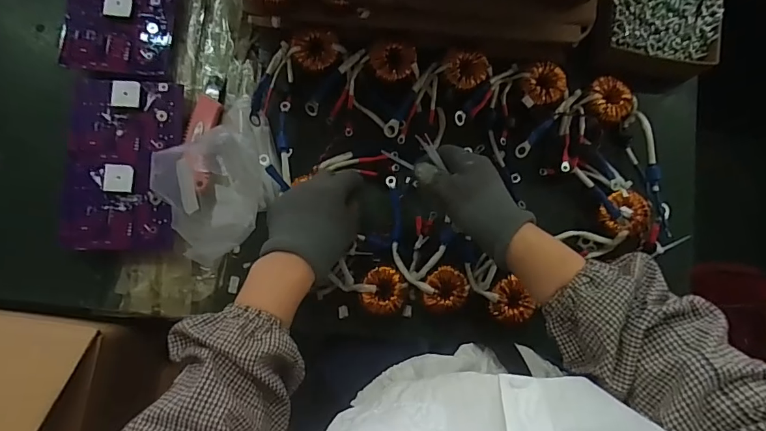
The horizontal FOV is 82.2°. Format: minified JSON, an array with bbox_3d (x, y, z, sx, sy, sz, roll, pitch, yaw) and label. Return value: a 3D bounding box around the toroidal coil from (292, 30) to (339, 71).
[{"bbox_3d":[-0.083,-0.199,0.533,0.054,0.021,0.048,11,83,0],"label":"toroidal coil"}]

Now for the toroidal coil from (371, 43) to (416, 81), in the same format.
[{"bbox_3d":[0.014,-0.185,0.535,0.055,0.021,0.046,-10,84,-2],"label":"toroidal coil"}]

